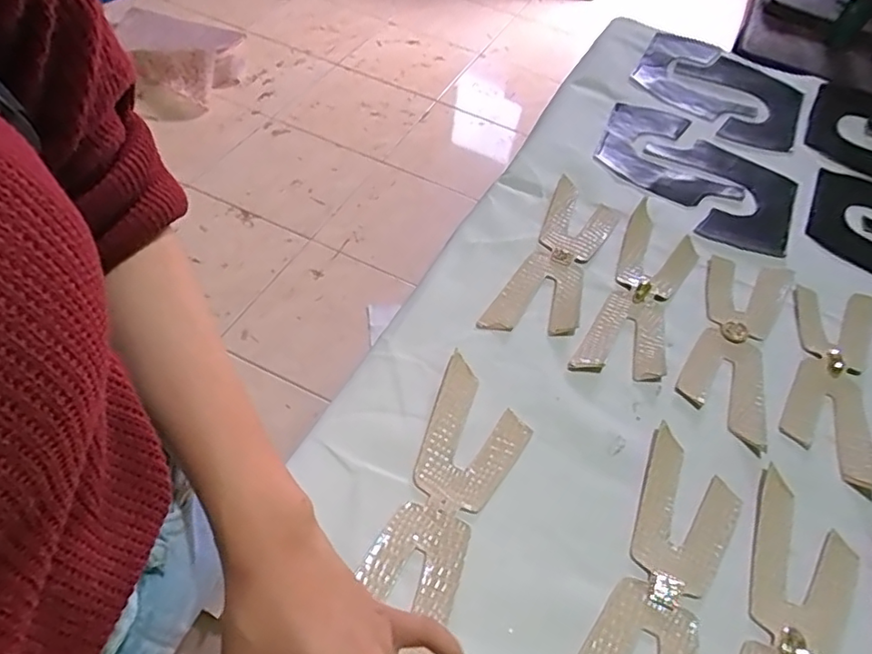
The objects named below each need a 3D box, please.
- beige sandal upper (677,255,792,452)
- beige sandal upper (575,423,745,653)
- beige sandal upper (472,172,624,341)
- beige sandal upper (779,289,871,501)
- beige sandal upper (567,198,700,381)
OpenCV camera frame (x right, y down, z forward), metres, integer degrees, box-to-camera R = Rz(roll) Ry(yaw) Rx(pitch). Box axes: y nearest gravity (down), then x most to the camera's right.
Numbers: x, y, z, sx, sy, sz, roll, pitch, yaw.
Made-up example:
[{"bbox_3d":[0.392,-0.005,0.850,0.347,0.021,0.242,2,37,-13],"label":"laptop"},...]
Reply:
[{"bbox_3d":[0.280,0.006,0.555,0.075,0.008,0.226,24,54,13],"label":"beige sandal upper"},{"bbox_3d":[0.155,0.181,0.406,0.081,0.005,0.235,28,55,15],"label":"beige sandal upper"},{"bbox_3d":[0.125,-0.068,0.598,0.077,0.005,0.231,24,54,13],"label":"beige sandal upper"},{"bbox_3d":[0.362,0.039,0.543,0.077,0.009,0.227,23,54,12],"label":"beige sandal upper"},{"bbox_3d":[0.204,-0.036,0.581,0.073,0.008,0.236,24,54,12],"label":"beige sandal upper"}]

